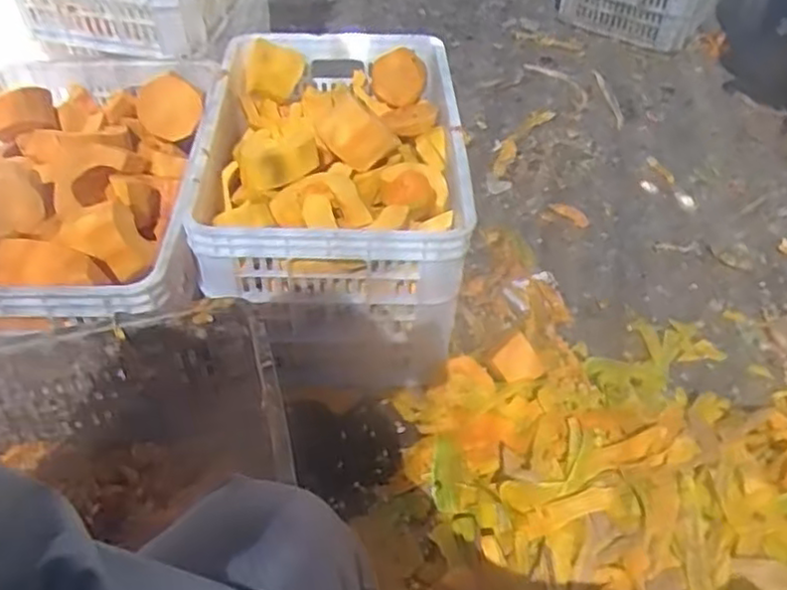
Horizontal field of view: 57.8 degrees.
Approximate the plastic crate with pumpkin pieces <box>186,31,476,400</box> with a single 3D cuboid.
[{"bbox_3d":[-0.095,-0.176,1.190,0.385,0.305,0.635,-2,45,-4],"label":"plastic crate with pumpkin pieces"}]

